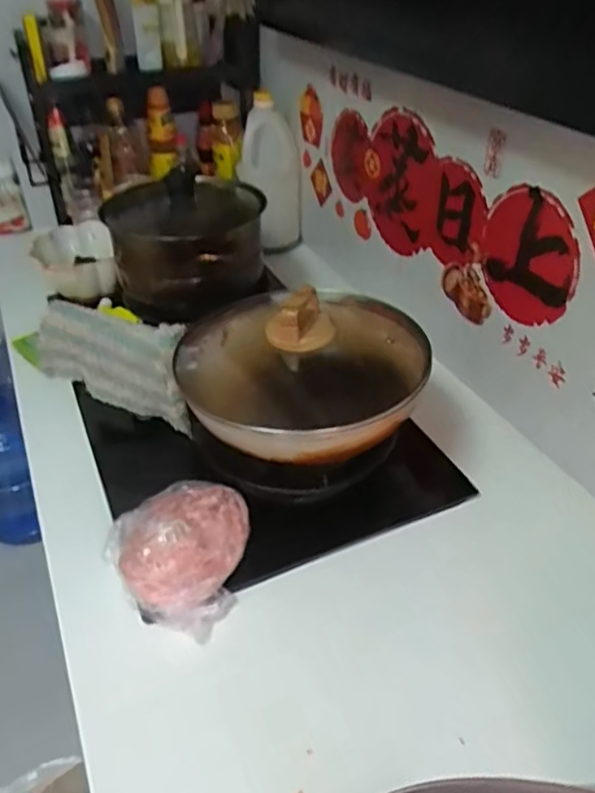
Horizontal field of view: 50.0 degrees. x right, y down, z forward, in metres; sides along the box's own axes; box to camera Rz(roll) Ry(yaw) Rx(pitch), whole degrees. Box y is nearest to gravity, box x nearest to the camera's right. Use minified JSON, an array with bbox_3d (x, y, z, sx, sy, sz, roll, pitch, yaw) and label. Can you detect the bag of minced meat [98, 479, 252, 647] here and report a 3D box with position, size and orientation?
[{"bbox_3d":[-0.121,0.159,0.640,0.142,0.097,0.117,-6,37,-7],"label":"bag of minced meat"}]

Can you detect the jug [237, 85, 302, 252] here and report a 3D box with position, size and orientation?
[{"bbox_3d":[-0.053,-0.437,1.269,0.117,0.276,0.134,-2,37,-2],"label":"jug"}]

